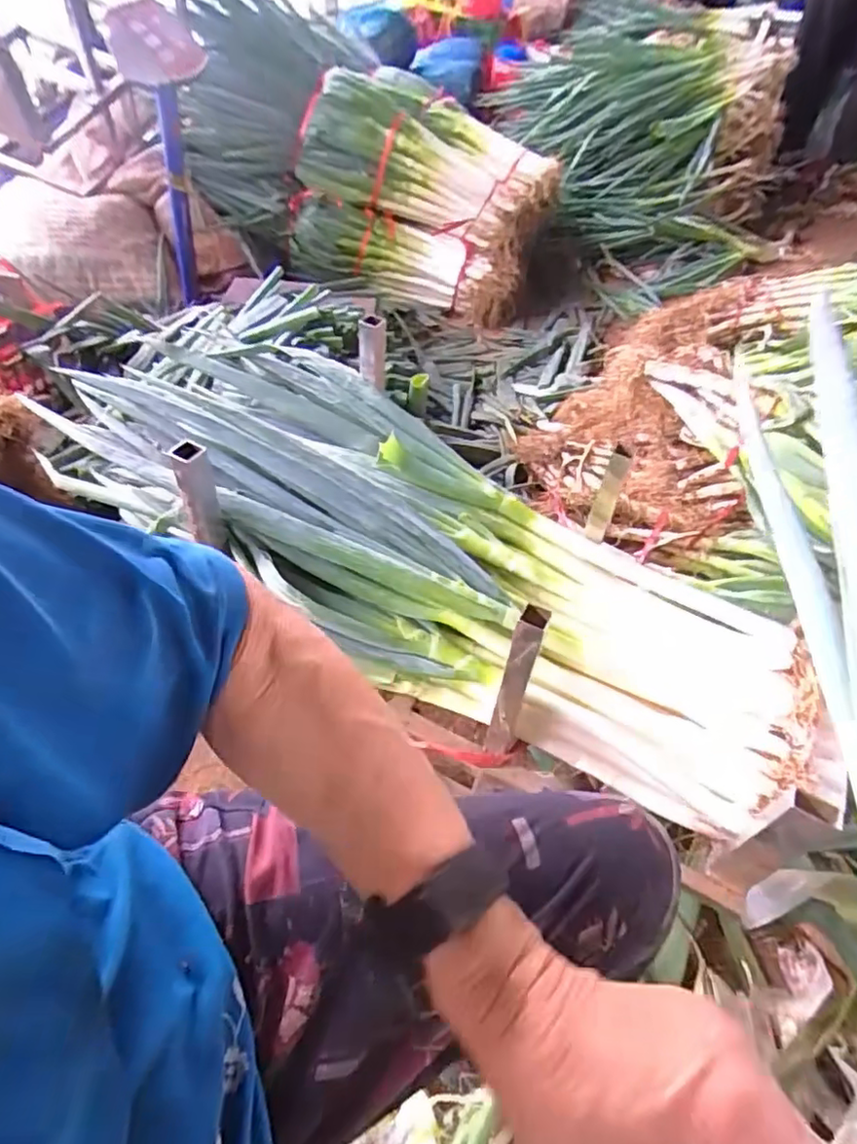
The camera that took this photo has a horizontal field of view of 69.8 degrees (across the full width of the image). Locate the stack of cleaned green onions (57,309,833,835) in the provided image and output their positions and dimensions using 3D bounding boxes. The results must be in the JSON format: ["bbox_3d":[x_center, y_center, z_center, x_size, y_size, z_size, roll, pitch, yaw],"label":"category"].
[{"bbox_3d":[0.006,-0.030,0.735,0.885,0.149,0.286,34,55,8],"label":"stack of cleaned green onions"}]

